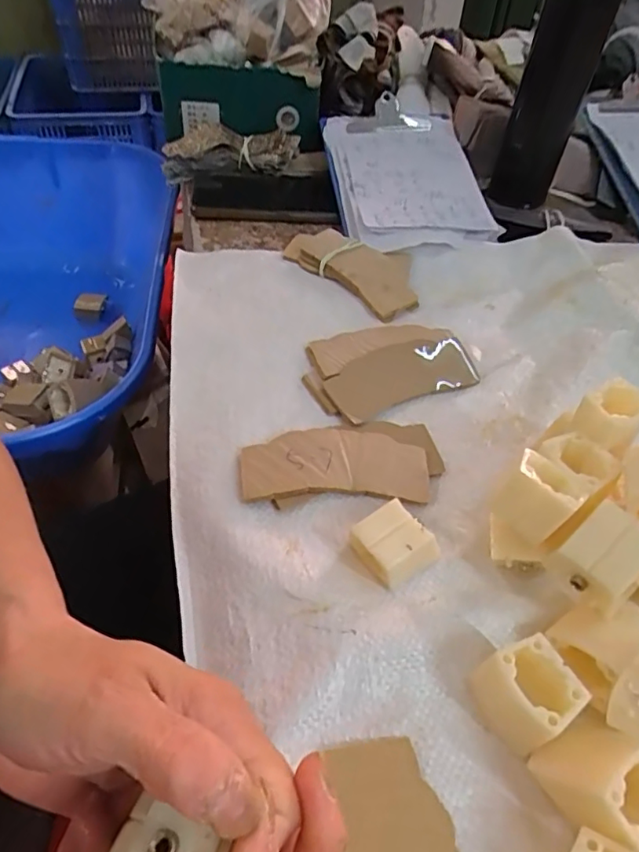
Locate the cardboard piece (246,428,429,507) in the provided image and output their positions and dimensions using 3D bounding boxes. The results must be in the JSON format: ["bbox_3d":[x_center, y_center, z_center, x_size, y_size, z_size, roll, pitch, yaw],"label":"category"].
[{"bbox_3d":[0.010,0.023,0.333,0.111,0.009,0.050,0,48,-6],"label":"cardboard piece"}]

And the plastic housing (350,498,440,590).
[{"bbox_3d":[0.040,0.064,0.289,0.030,0.023,0.038,-27,56,-27],"label":"plastic housing"}]

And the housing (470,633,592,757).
[{"bbox_3d":[0.087,0.118,0.238,0.032,0.039,0.036,-32,58,-29],"label":"housing"}]

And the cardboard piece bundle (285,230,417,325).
[{"bbox_3d":[0.035,-0.141,0.476,0.069,0.018,0.130,-35,60,-31],"label":"cardboard piece bundle"}]

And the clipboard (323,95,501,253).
[{"bbox_3d":[0.086,-0.251,0.547,0.144,0.018,0.198,-4,61,-8],"label":"clipboard"}]

